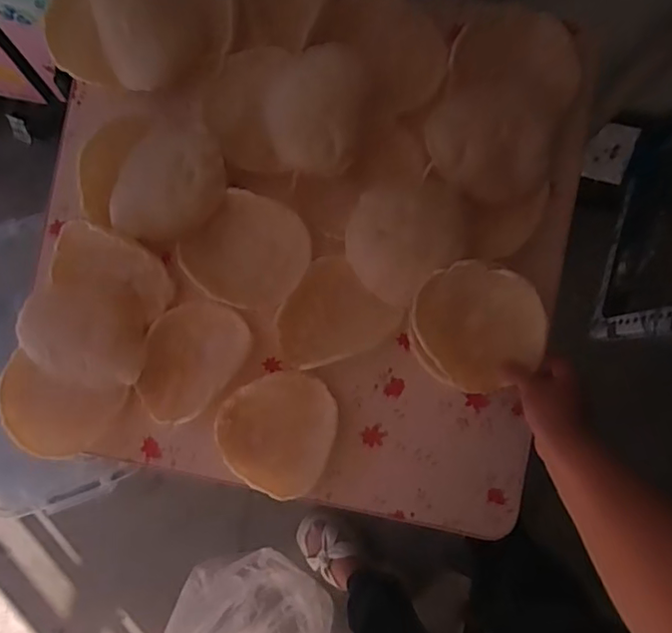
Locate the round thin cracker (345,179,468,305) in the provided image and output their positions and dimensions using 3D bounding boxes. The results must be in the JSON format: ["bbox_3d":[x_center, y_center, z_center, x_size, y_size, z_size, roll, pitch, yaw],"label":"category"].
[{"bbox_3d":[0.073,-0.086,0.576,0.127,0.031,0.110,-42,87,2],"label":"round thin cracker"}]

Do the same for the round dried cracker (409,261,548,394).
[{"bbox_3d":[0.141,0.011,0.559,0.121,0.031,0.127,0,87,3],"label":"round dried cracker"}]

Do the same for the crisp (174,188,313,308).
[{"bbox_3d":[-0.094,-0.068,0.605,0.118,0.021,0.121,0,89,3],"label":"crisp"}]

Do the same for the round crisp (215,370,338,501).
[{"bbox_3d":[-0.065,0.122,0.607,0.123,0.026,0.128,0,89,3],"label":"round crisp"}]

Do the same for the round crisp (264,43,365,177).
[{"bbox_3d":[-0.022,-0.215,0.589,0.106,0.045,0.129,4,89,4],"label":"round crisp"}]

